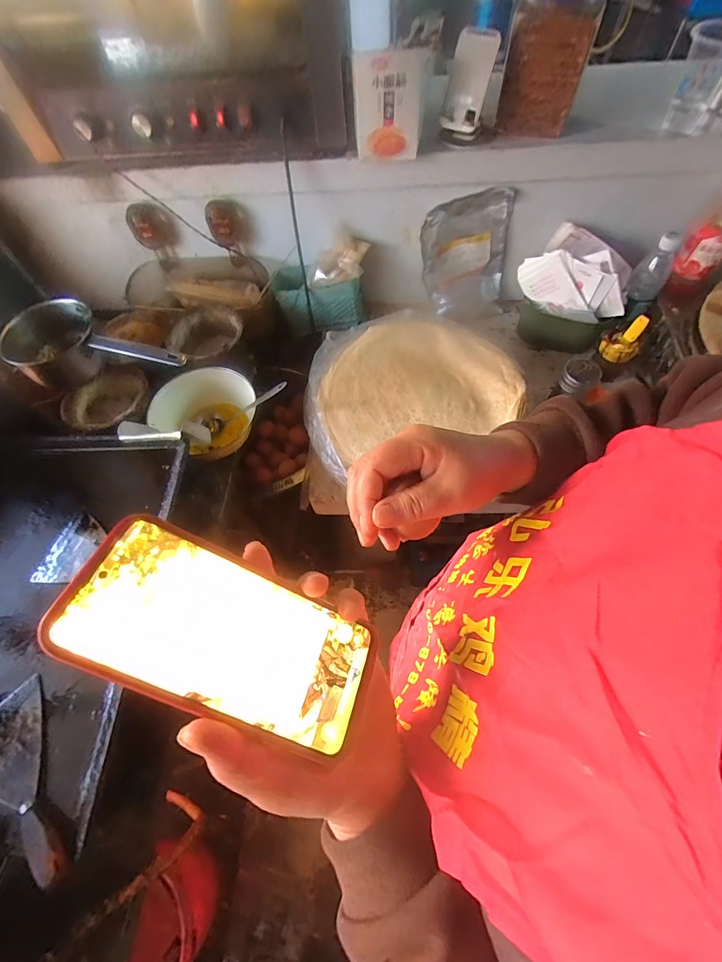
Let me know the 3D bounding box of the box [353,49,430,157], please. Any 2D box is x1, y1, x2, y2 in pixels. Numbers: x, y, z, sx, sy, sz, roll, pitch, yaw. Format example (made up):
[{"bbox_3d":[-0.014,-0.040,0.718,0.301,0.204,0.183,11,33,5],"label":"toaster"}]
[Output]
[{"bbox_3d":[0.046,-0.608,0.661,0.121,0.130,0.048,2,62,4],"label":"box"}]

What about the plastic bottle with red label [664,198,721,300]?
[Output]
[{"bbox_3d":[0.641,-0.437,0.733,0.086,0.205,0.071,40,71,21],"label":"plastic bottle with red label"}]

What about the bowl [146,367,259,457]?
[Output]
[{"bbox_3d":[-0.287,-0.136,0.793,0.164,0.093,0.171,-1,62,2],"label":"bowl"}]

